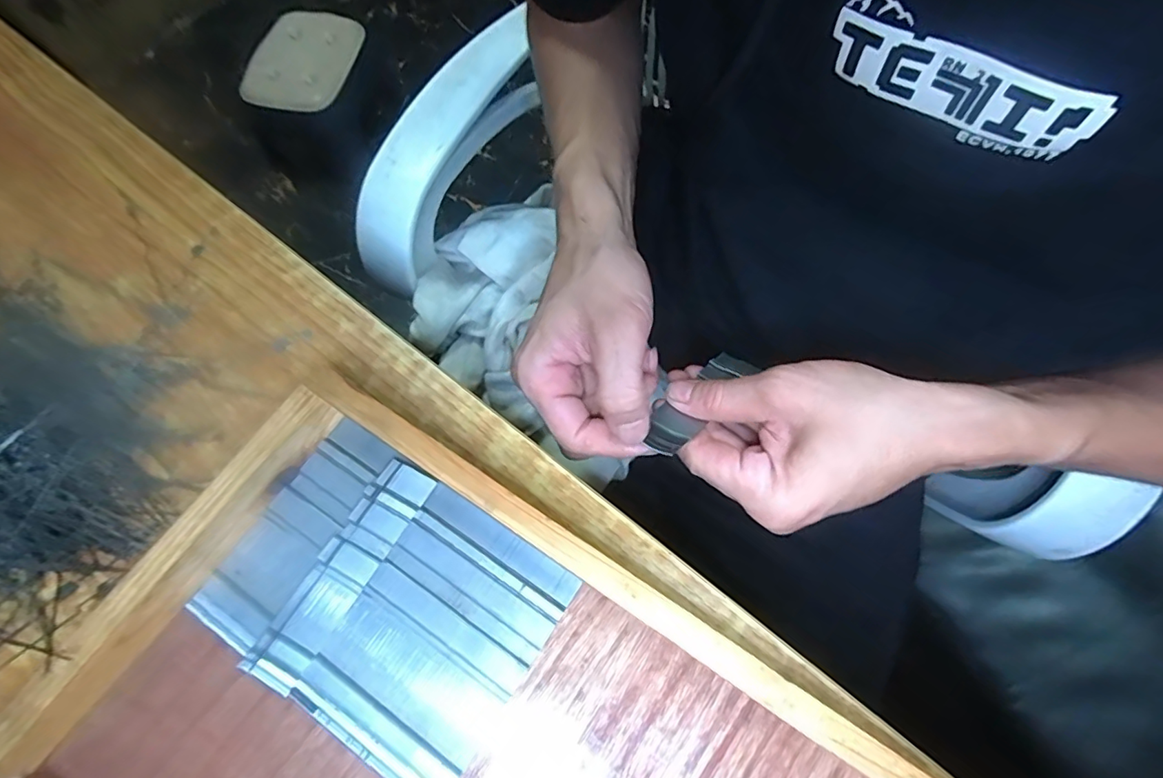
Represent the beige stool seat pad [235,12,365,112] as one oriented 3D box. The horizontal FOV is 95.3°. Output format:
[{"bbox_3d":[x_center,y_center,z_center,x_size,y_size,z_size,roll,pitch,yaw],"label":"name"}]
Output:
[{"bbox_3d":[-0.573,-0.679,1.110,0.199,0.036,0.267,12,70,6],"label":"beige stool seat pad"}]

